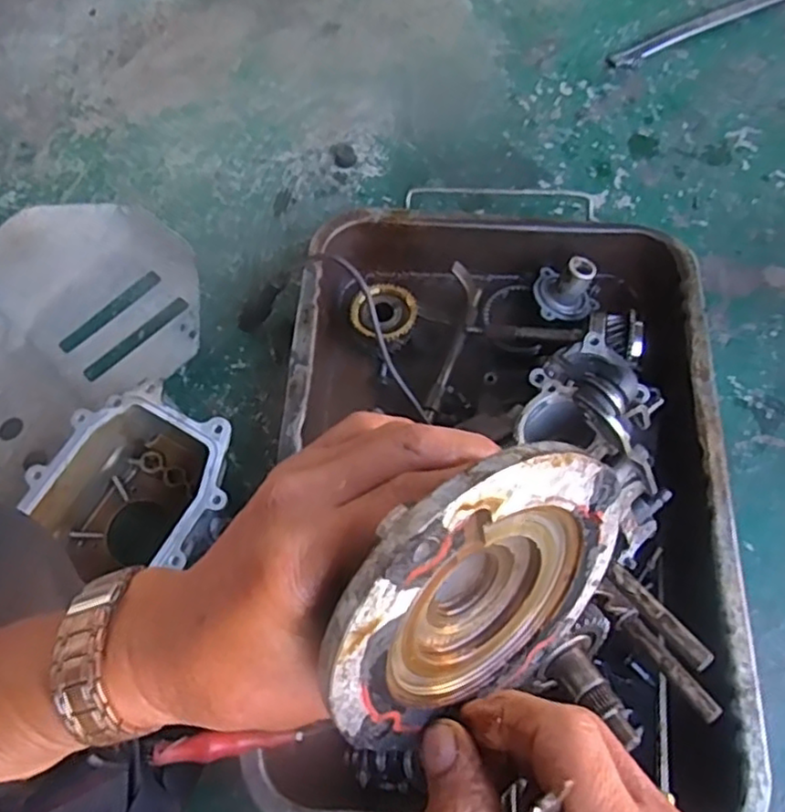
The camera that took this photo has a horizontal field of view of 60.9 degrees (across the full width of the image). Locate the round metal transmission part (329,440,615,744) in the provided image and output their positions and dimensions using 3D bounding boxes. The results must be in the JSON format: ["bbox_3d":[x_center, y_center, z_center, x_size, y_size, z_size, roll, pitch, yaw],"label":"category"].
[{"bbox_3d":[0.026,0.056,0.212,0.110,0.102,0.016,-8,32,-34],"label":"round metal transmission part"}]

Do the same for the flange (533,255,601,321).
[{"bbox_3d":[0.213,-0.141,0.803,0.080,0.051,0.079,19,69,9],"label":"flange"}]

